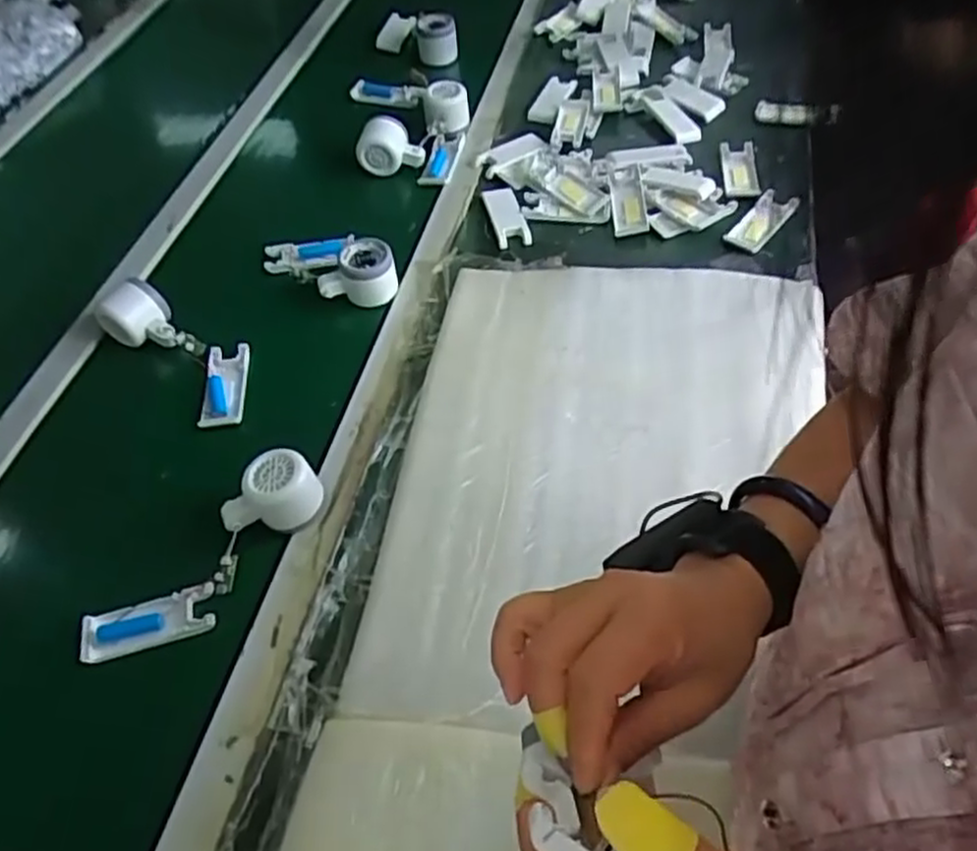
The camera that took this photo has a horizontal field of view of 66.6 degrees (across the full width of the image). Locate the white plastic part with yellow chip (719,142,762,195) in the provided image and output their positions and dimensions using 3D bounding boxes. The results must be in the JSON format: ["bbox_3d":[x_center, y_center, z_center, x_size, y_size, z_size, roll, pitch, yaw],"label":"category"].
[{"bbox_3d":[0.317,-0.320,0.935,0.046,0.014,0.113,3,53,7],"label":"white plastic part with yellow chip"}]

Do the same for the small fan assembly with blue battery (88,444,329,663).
[{"bbox_3d":[-0.234,0.110,0.609,0.220,0.050,0.070,-39,59,-22],"label":"small fan assembly with blue battery"}]

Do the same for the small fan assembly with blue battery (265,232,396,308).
[{"bbox_3d":[-0.178,-0.186,0.826,0.171,0.057,0.074,31,61,24],"label":"small fan assembly with blue battery"}]

